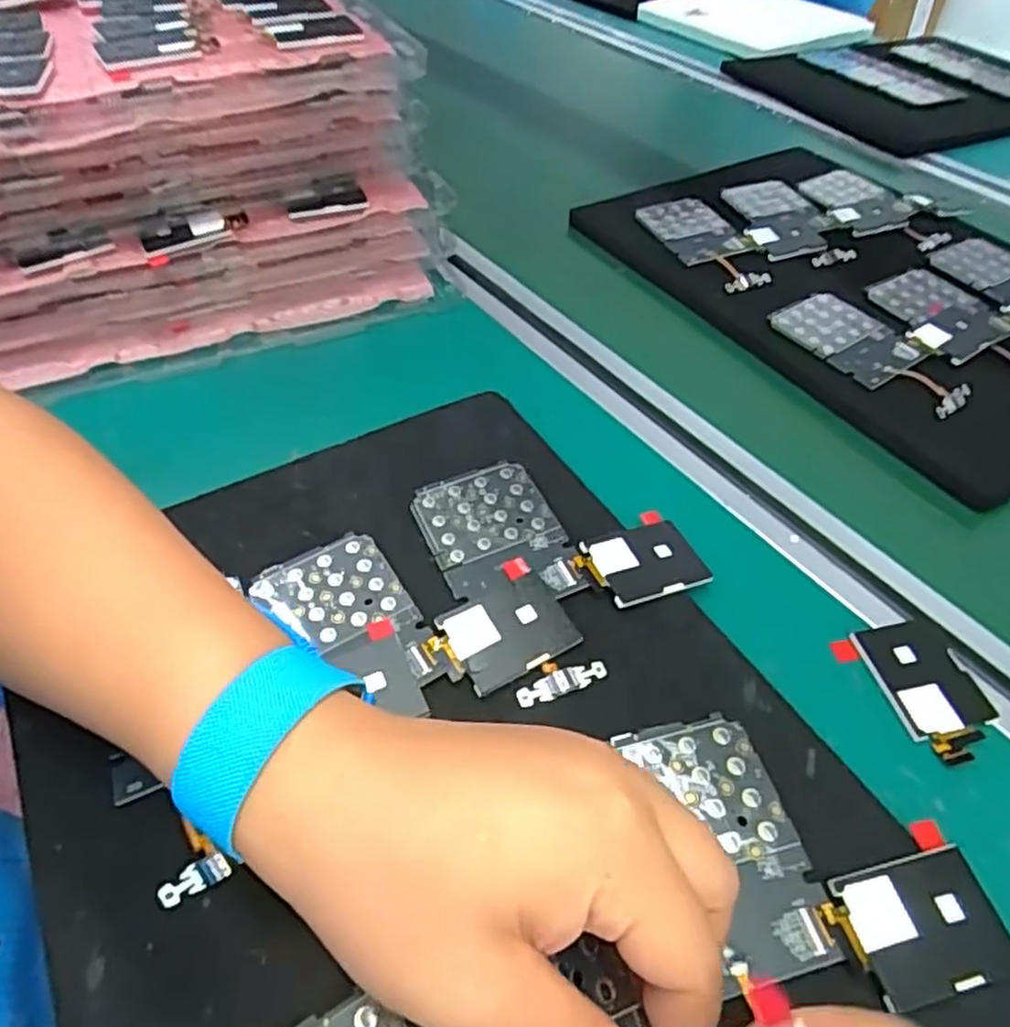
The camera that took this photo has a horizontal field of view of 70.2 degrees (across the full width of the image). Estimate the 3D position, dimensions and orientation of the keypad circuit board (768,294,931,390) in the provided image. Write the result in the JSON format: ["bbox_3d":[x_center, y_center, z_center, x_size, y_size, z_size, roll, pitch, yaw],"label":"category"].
[{"bbox_3d":[0.204,-0.106,0.430,0.053,0.007,0.078,-27,55,-24],"label":"keypad circuit board"}]

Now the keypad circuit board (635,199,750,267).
[{"bbox_3d":[0.135,-0.204,0.514,0.053,0.008,0.073,-16,51,-17],"label":"keypad circuit board"}]

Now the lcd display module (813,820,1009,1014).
[{"bbox_3d":[0.122,0.123,0.219,0.053,0.006,0.043,-9,54,-10],"label":"lcd display module"}]

